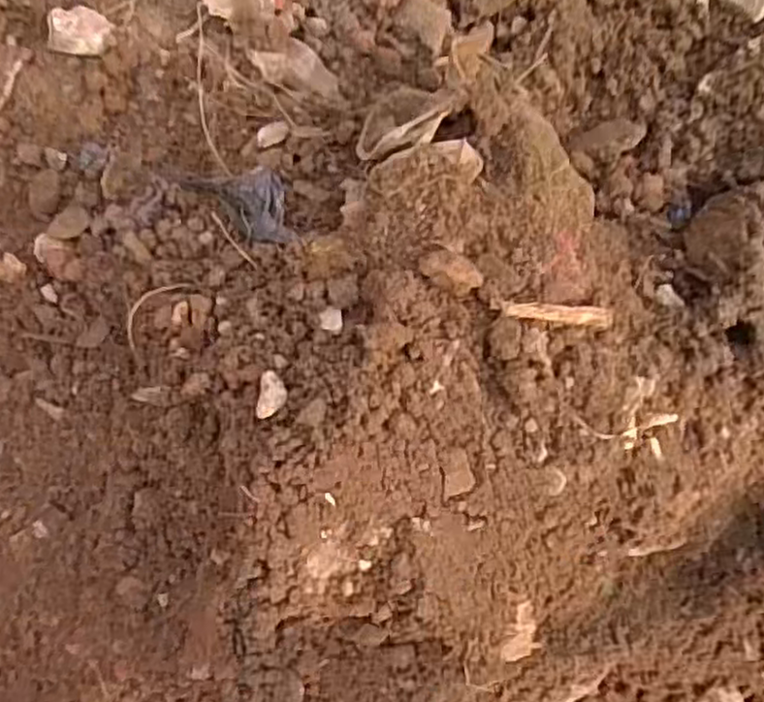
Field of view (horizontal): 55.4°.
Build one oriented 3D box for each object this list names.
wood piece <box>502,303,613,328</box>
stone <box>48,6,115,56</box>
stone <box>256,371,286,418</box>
[{"bbox_3d":[0.117,-0.024,0.482,0.077,0.013,0.012,2,90,-4],"label":"wood piece"},{"bbox_3d":[-0.288,-0.304,0.695,0.062,0.026,0.043,20,89,-4],"label":"stone"},{"bbox_3d":[-0.070,0.029,0.469,0.017,0.016,0.029,6,90,-4],"label":"stone"}]

